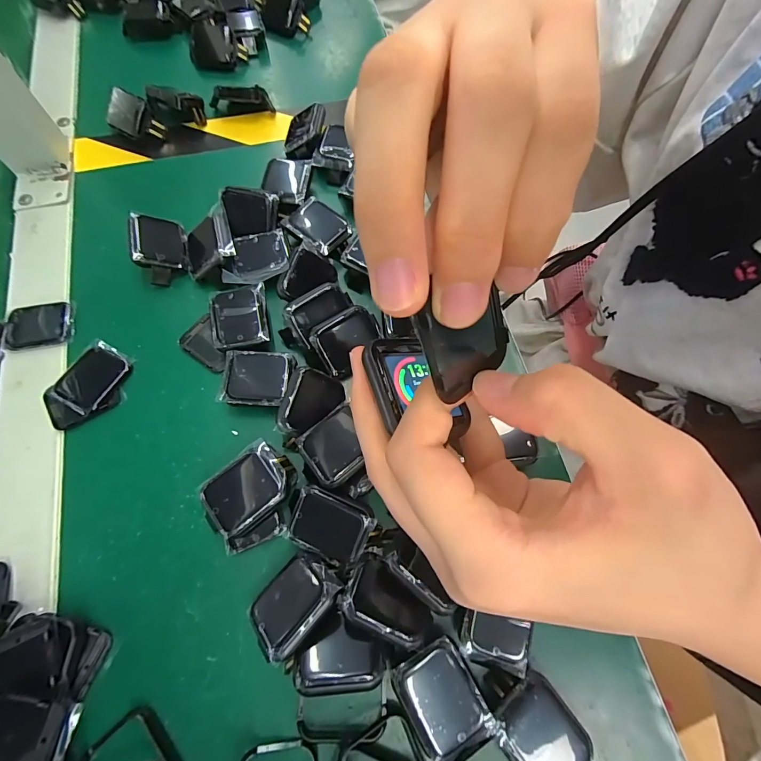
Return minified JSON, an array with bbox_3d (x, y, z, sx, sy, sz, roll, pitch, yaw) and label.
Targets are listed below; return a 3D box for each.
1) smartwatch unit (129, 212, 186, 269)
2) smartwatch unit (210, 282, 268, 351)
[{"bbox_3d":[-0.159,-0.099,0.270,0.035,0.012,0.047,-1,65,-36],"label":"smartwatch unit"},{"bbox_3d":[-0.093,-0.042,0.252,0.035,0.015,0.044,-9,70,-6],"label":"smartwatch unit"}]

